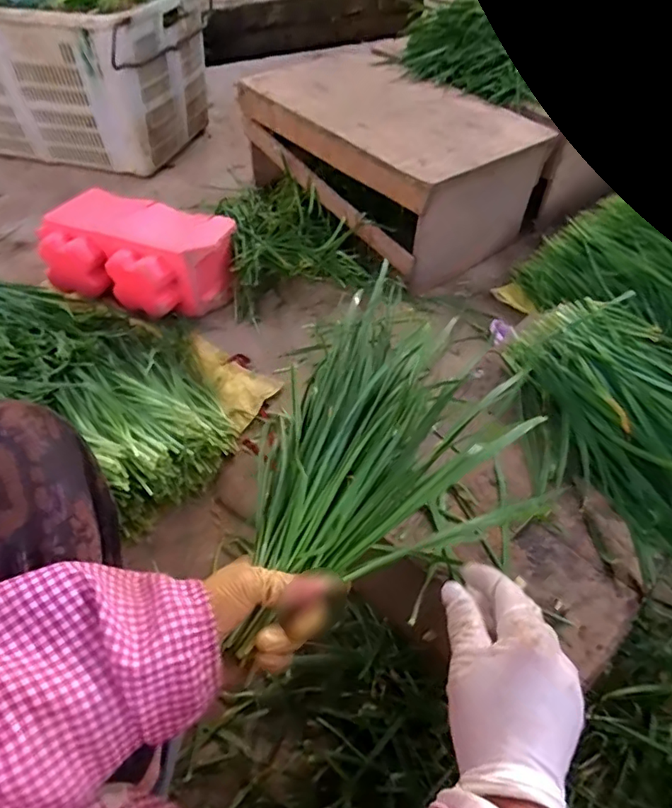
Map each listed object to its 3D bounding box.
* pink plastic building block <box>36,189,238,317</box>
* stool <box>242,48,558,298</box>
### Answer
[{"bbox_3d":[-0.387,-0.287,1.091,0.348,0.147,0.201,14,50,10],"label":"pink plastic building block"},{"bbox_3d":[0.119,-0.563,1.257,0.427,0.245,0.612,-32,57,-26],"label":"stool"}]

